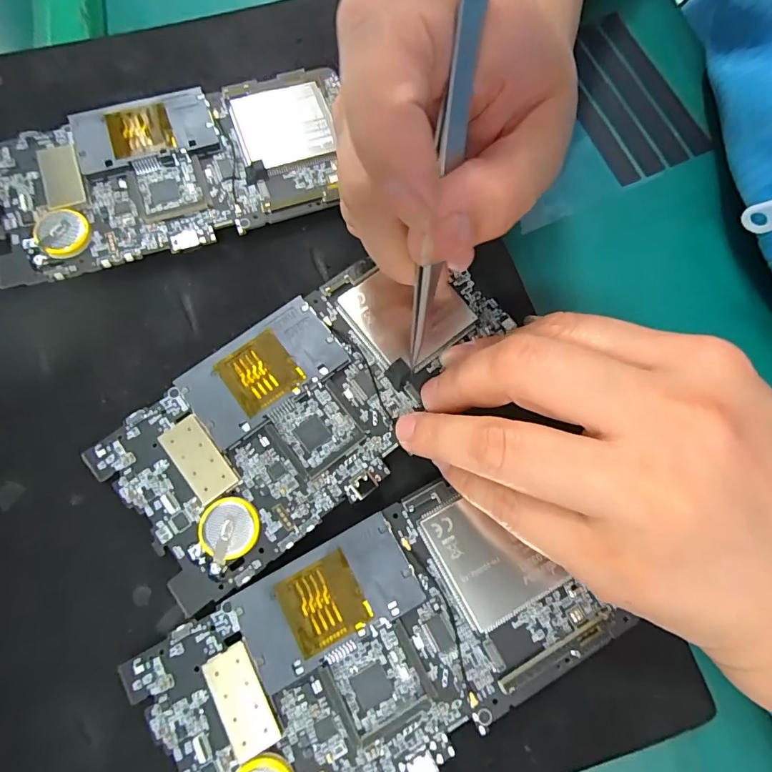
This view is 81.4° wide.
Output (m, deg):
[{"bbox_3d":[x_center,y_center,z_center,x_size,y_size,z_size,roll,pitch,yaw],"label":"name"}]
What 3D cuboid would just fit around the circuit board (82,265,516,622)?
[{"bbox_3d":[-0.025,0.003,0.167,0.151,0.009,0.068,-38,77,-11],"label":"circuit board"}]

